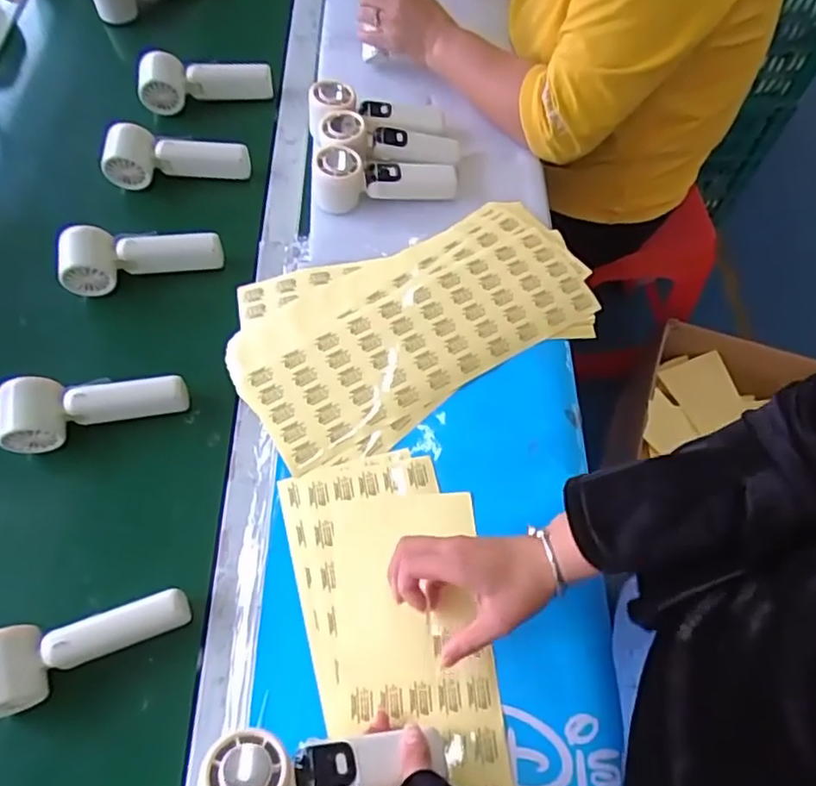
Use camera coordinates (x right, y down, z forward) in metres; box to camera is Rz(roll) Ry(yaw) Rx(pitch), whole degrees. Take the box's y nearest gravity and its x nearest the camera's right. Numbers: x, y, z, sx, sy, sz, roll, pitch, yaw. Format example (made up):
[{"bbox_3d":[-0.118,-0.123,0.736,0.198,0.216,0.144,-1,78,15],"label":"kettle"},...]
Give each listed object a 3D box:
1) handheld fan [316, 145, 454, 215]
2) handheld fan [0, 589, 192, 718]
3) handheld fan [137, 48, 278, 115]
[{"bbox_3d":[-0.025,-0.244,0.713,0.163,0.048,0.055,-4,61,-13],"label":"handheld fan"},{"bbox_3d":[-0.260,0.194,0.494,0.162,0.056,0.059,-28,65,-9],"label":"handheld fan"},{"bbox_3d":[-0.258,-0.392,0.789,0.161,0.056,0.046,4,64,6],"label":"handheld fan"}]

